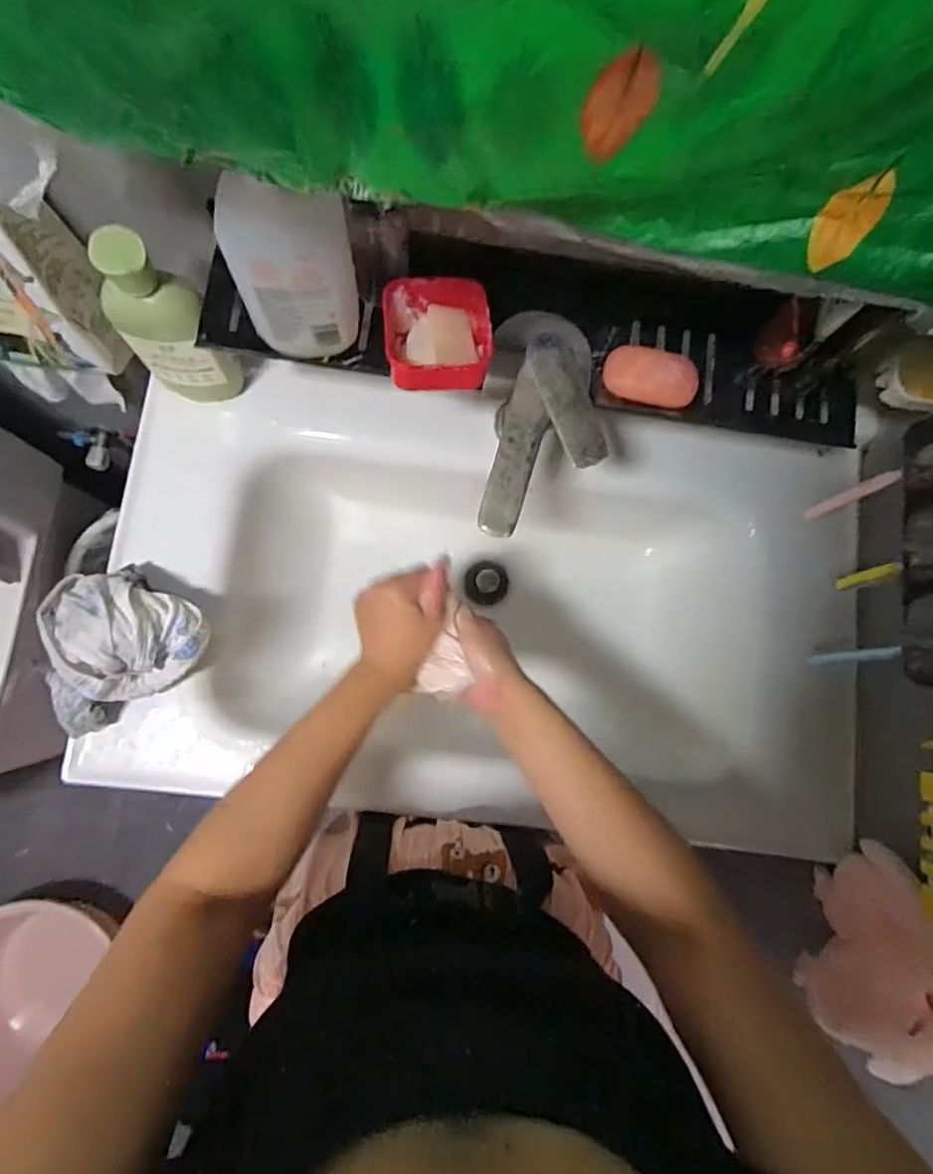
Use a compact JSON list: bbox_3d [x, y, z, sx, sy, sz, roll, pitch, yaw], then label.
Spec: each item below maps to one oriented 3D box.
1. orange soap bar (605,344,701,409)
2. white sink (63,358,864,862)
[{"bbox_3d":[0.162,-0.184,0.514,0.078,0.020,0.048,11,81,-3],"label":"orange soap bar"},{"bbox_3d":[0.030,0.011,0.709,0.796,0.178,0.484,8,82,-4],"label":"white sink"}]

